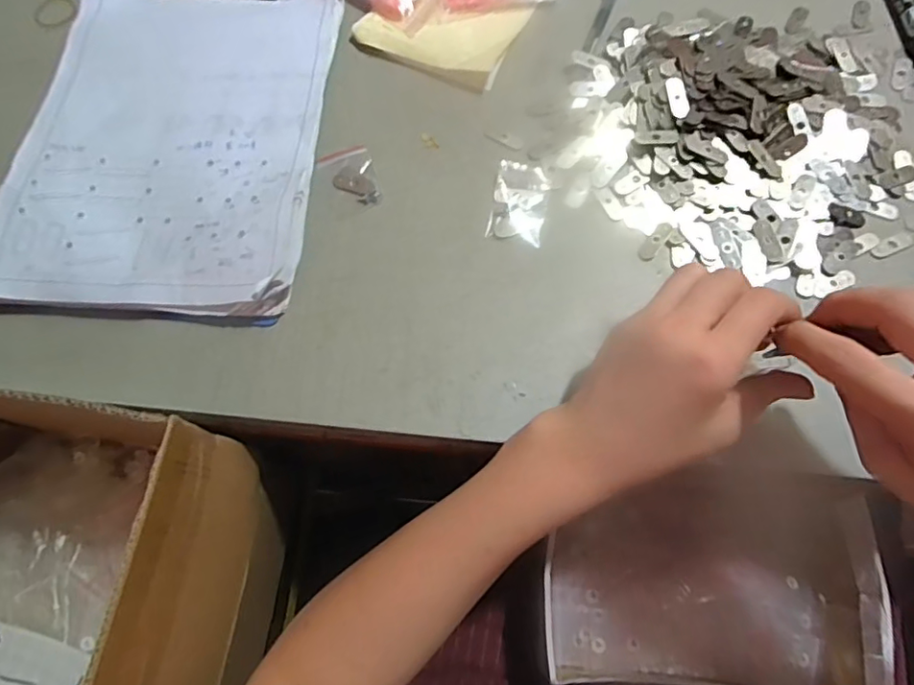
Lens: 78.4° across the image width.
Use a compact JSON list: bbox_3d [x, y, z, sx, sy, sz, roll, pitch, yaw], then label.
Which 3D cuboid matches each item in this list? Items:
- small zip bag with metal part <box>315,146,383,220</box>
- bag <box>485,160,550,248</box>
[{"bbox_3d":[-0.077,-0.118,0.409,0.039,0.004,0.053,-22,70,-7],"label":"small zip bag with metal part"},{"bbox_3d":[0.046,-0.102,0.400,0.039,0.007,0.062,12,70,5],"label":"bag"}]

